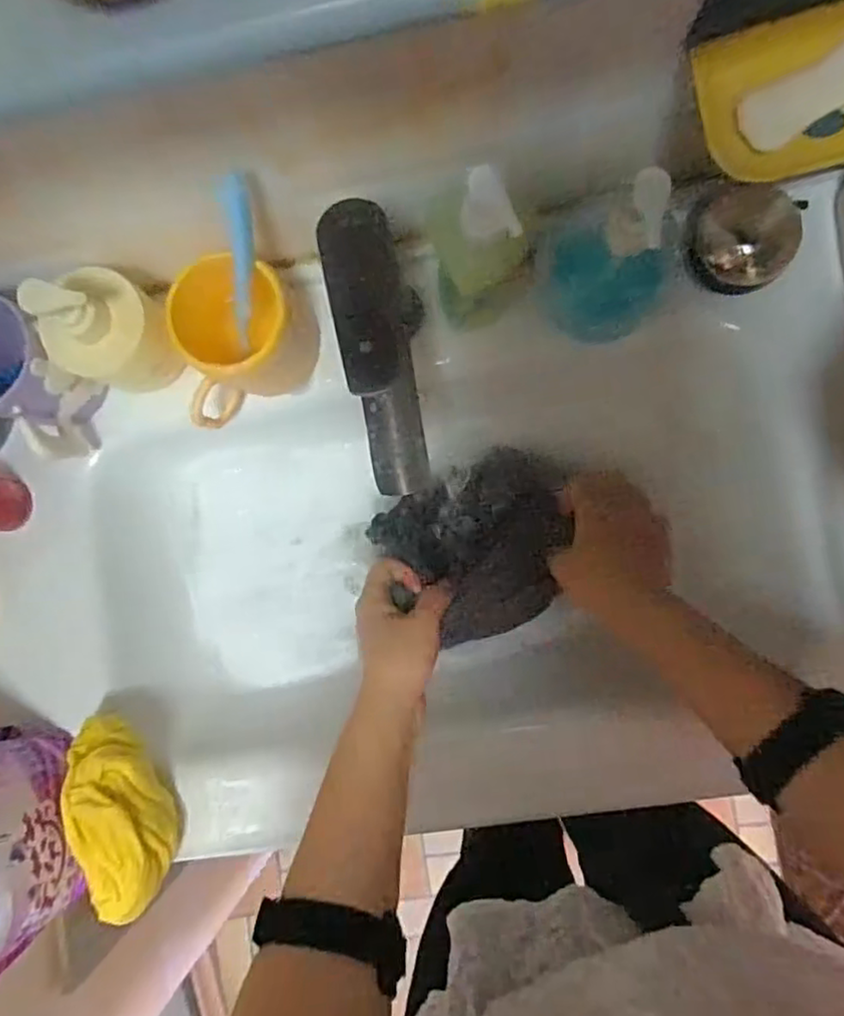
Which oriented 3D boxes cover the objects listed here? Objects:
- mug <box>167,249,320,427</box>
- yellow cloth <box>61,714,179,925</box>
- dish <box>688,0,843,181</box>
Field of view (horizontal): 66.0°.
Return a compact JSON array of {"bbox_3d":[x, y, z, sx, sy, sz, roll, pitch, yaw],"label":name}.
[{"bbox_3d":[-0.144,-0.120,0.503,0.081,0.088,0.121,23,90,7],"label":"mug"},{"bbox_3d":[-0.234,0.237,0.504,0.061,0.053,0.147,-25,85,5],"label":"yellow cloth"},{"bbox_3d":[0.218,-0.229,0.350,0.129,0.031,0.079,-6,87,6],"label":"dish"}]

